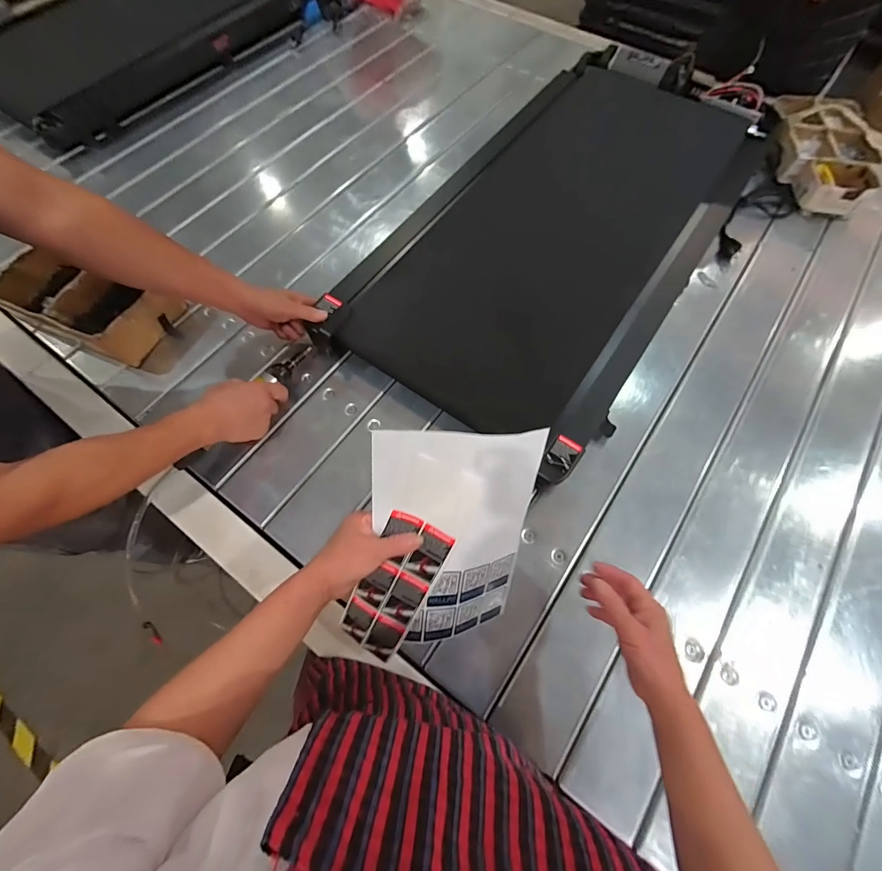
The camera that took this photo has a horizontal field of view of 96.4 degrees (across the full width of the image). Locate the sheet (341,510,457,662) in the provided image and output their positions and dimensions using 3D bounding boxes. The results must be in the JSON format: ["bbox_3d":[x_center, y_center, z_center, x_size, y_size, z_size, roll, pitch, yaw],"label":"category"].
[{"bbox_3d":[-0.054,0.169,0.436,0.070,0.014,0.190,27,112,4],"label":"sheet"}]

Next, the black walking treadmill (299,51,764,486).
[{"bbox_3d":[0.276,-0.445,0.790,0.493,0.100,1.042,32,70,13],"label":"black walking treadmill"}]

